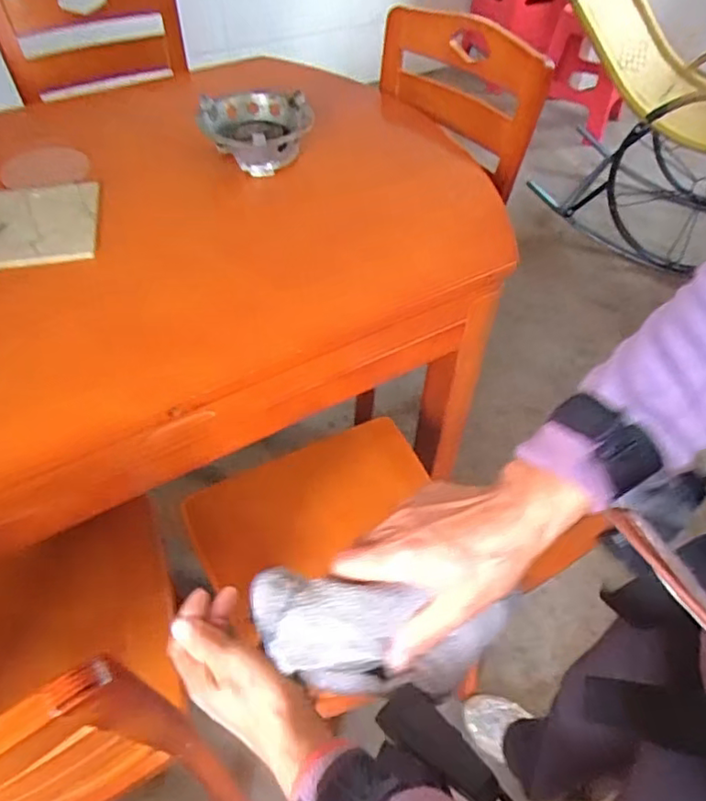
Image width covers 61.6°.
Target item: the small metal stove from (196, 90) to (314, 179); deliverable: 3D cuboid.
[{"bbox_3d":[-0.164,-0.445,0.995,0.170,0.089,0.176,3,51,2],"label":"small metal stove"}]

